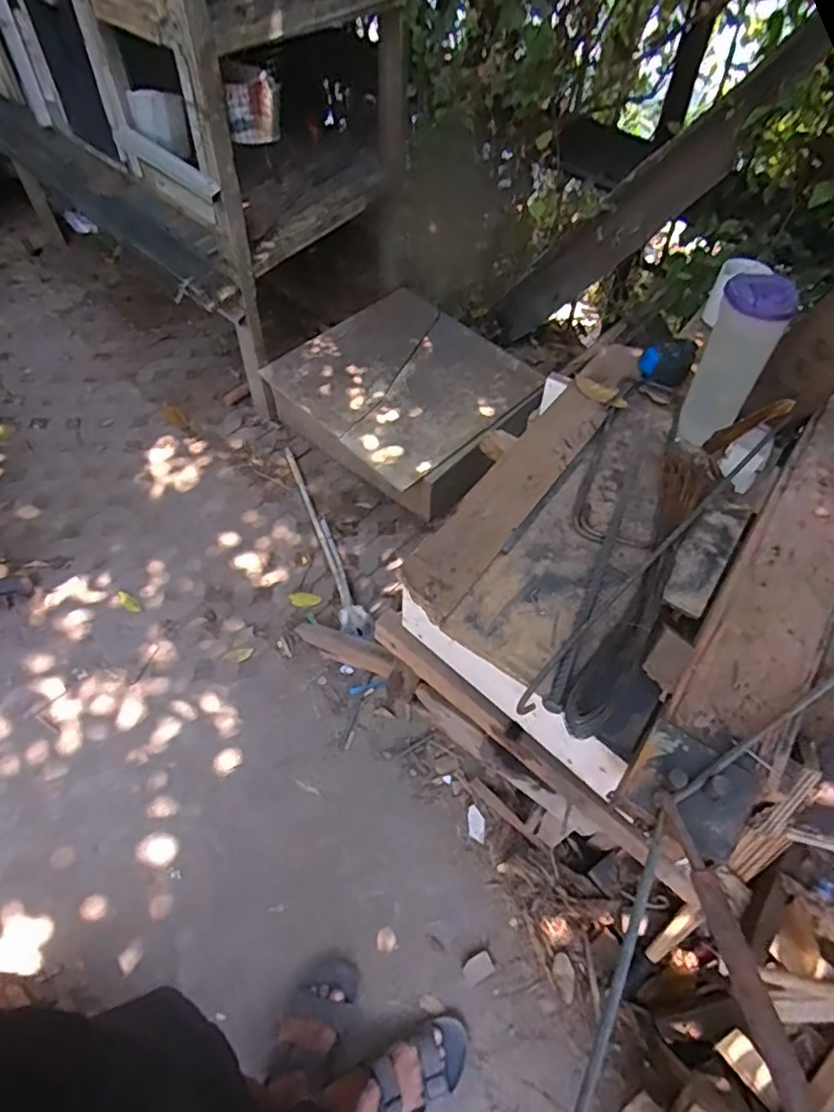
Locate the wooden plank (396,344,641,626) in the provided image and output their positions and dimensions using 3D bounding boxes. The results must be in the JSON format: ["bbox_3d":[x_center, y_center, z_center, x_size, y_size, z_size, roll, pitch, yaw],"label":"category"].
[{"bbox_3d":[0.178,-0.146,0.853,0.082,0.025,0.610,33,60,16],"label":"wooden plank"}]

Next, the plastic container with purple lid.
[{"bbox_3d":[0.418,-0.257,0.807,0.083,0.214,0.081,27,61,15],"label":"plastic container with purple lid"}]

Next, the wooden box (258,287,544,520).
[{"bbox_3d":[-0.039,-0.459,1.752,0.571,0.172,0.609,-40,66,-23],"label":"wooden box"}]

